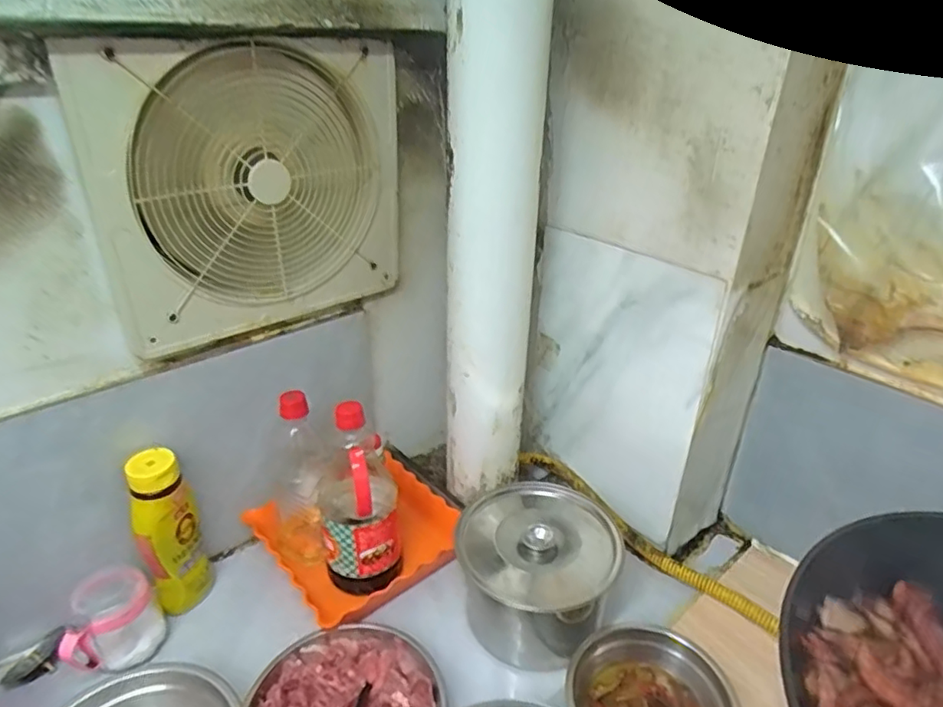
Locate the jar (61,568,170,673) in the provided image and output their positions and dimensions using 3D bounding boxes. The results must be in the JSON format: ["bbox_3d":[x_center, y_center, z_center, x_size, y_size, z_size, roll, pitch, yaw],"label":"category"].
[{"bbox_3d":[-0.412,0.312,0.696,0.083,0.106,0.084,1,29,-1],"label":"jar"}]

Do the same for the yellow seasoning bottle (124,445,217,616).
[{"bbox_3d":[-0.374,0.225,0.737,0.070,0.229,0.055,-17,35,-30],"label":"yellow seasoning bottle"}]

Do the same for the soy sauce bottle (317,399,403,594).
[{"bbox_3d":[-0.144,0.181,0.753,0.099,0.236,0.121,-8,31,-17],"label":"soy sauce bottle"}]

